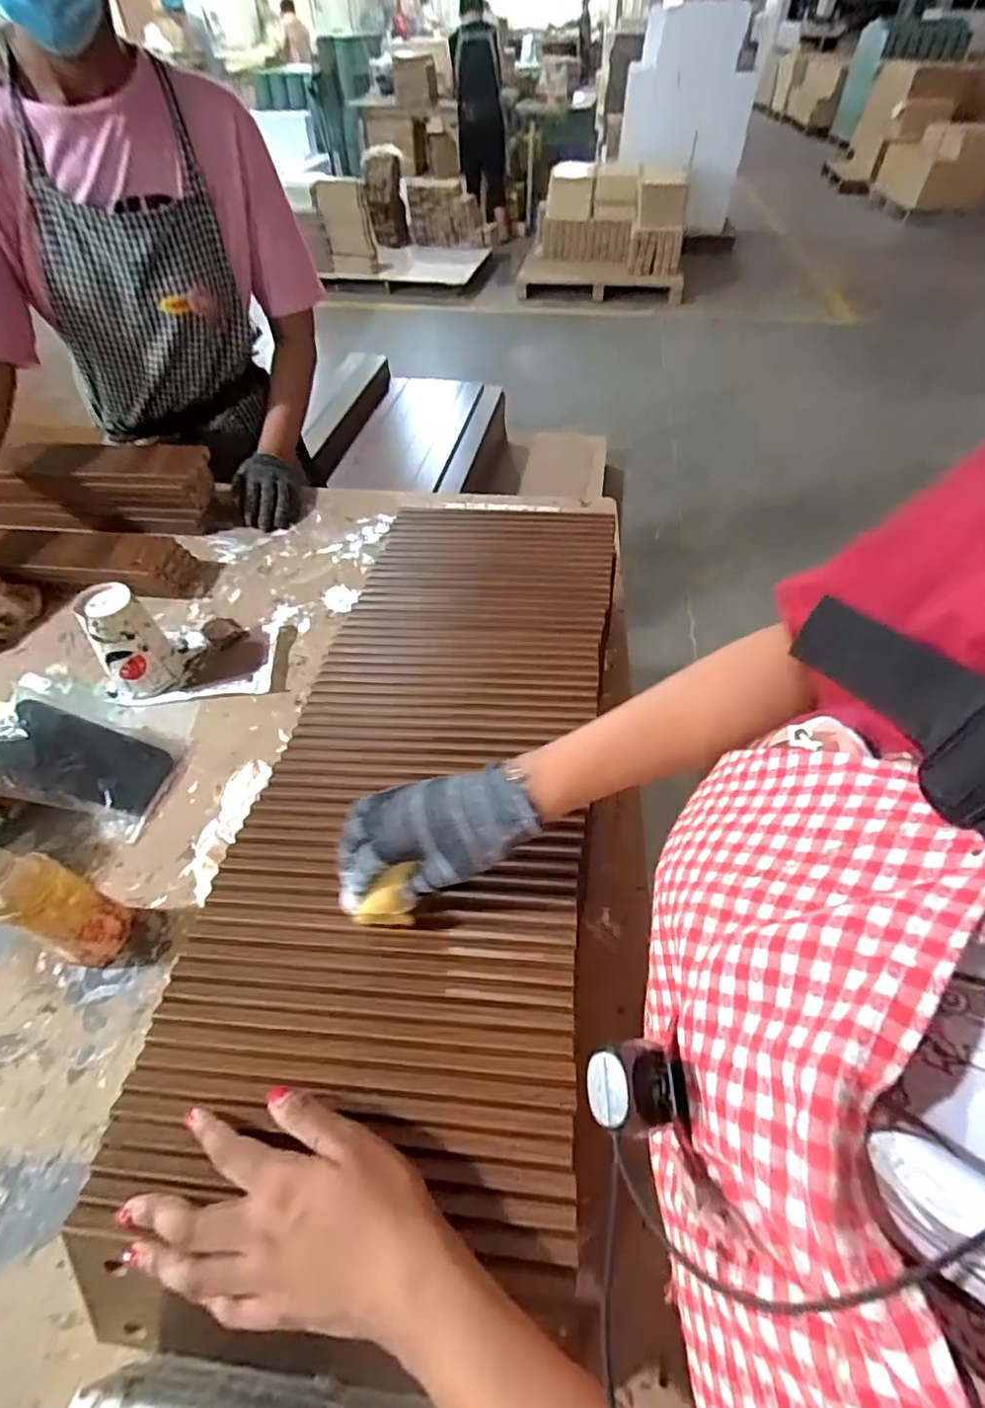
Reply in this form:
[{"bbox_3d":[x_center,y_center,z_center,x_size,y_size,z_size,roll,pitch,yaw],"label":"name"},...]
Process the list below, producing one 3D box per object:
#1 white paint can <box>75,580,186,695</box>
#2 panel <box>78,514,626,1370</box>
[{"bbox_3d":[-0.449,-0.077,0.713,0.072,0.126,0.066,-1,50,1],"label":"white paint can"},{"bbox_3d":[-0.055,0.049,0.543,0.295,0.015,0.788,5,50,9],"label":"panel"}]

